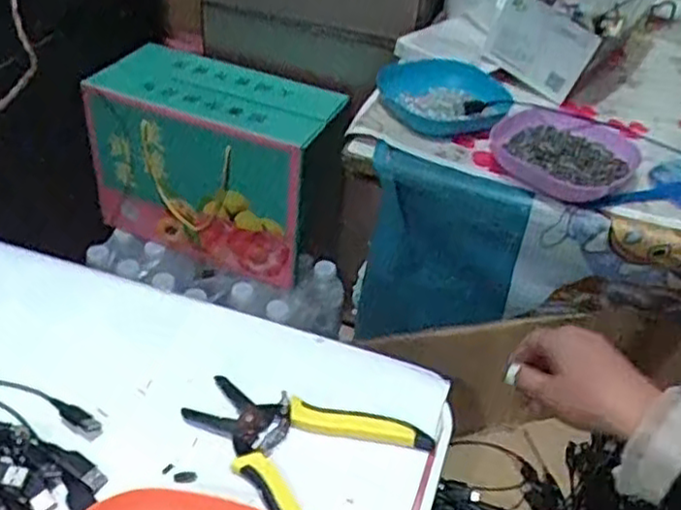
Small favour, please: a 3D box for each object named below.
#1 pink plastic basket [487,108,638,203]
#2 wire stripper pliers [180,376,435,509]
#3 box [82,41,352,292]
[{"bbox_3d":[0.234,-0.107,0.764,0.146,0.033,0.142,21,45,17],"label":"pink plastic basket"},{"bbox_3d":[-0.032,0.127,0.486,0.153,0.016,0.118,27,44,23],"label":"wire stripper pliers"},{"bbox_3d":[-0.171,-0.132,1.033,0.322,0.239,0.156,18,41,14],"label":"box"}]

